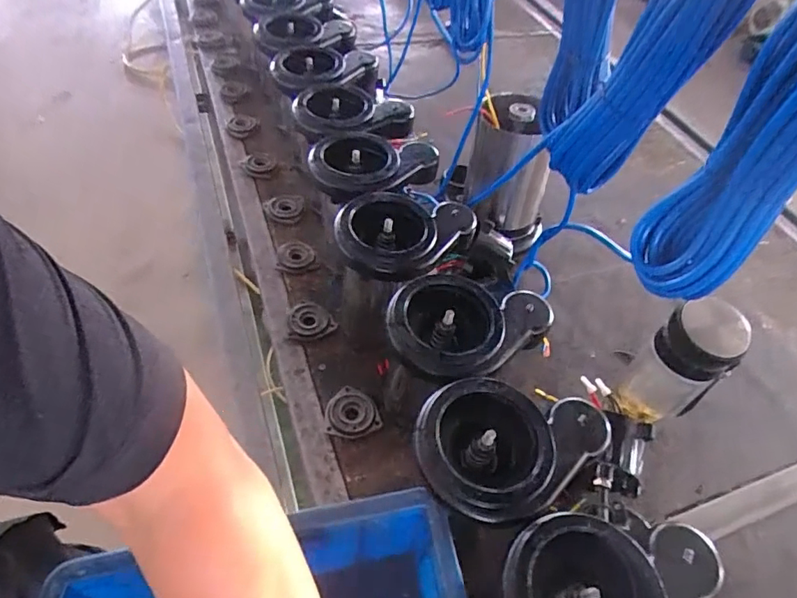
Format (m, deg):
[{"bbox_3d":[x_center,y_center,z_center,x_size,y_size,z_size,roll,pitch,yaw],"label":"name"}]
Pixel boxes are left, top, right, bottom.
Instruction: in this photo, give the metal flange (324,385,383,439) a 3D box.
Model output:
[{"bbox_3d":[-0.056,0.138,0.622,0.064,0.014,0.061,4,50,-4],"label":"metal flange"}]

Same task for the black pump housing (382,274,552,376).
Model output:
[{"bbox_3d":[0.074,0.032,0.516,0.166,0.051,0.111,1,50,-7],"label":"black pump housing"}]

